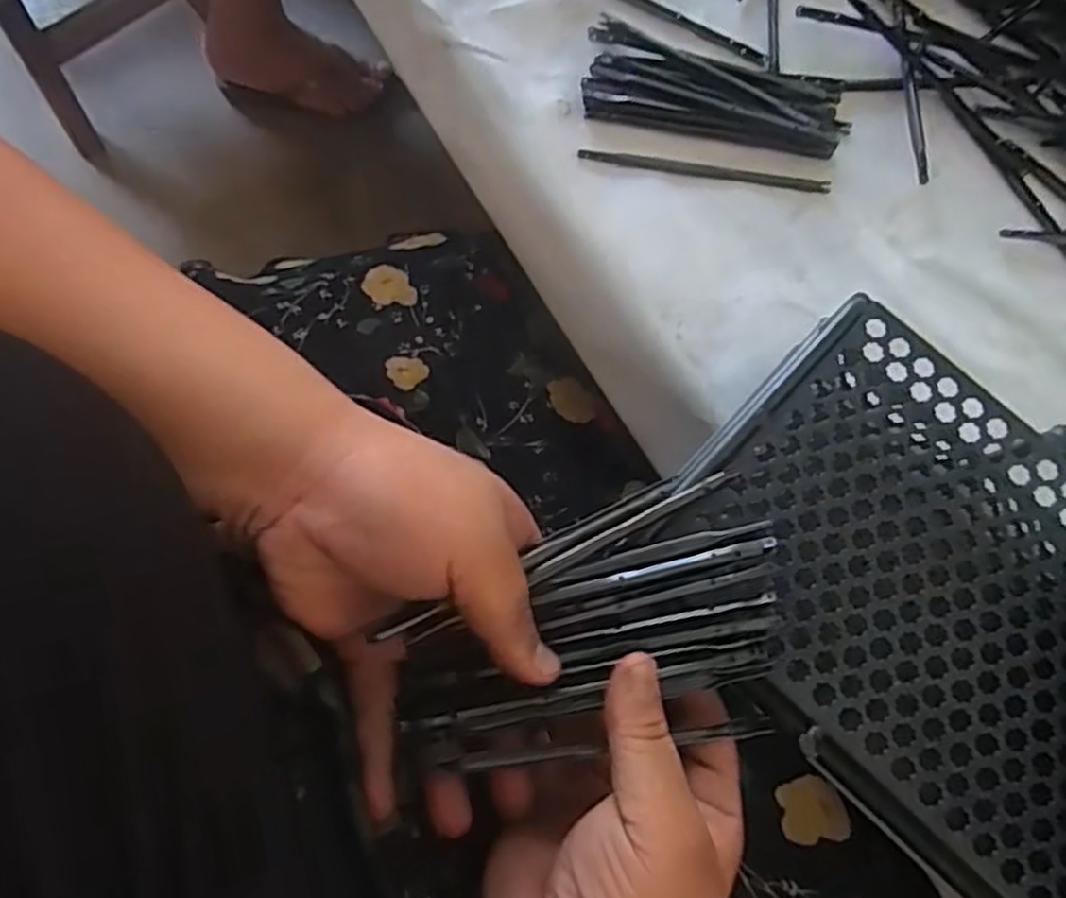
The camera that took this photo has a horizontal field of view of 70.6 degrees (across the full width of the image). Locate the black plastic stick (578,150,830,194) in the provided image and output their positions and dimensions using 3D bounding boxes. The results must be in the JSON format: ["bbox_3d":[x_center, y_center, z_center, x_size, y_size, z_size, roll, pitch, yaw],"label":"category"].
[{"bbox_3d":[0.092,-0.150,0.409,0.132,0.005,0.008,10,78,3],"label":"black plastic stick"}]

